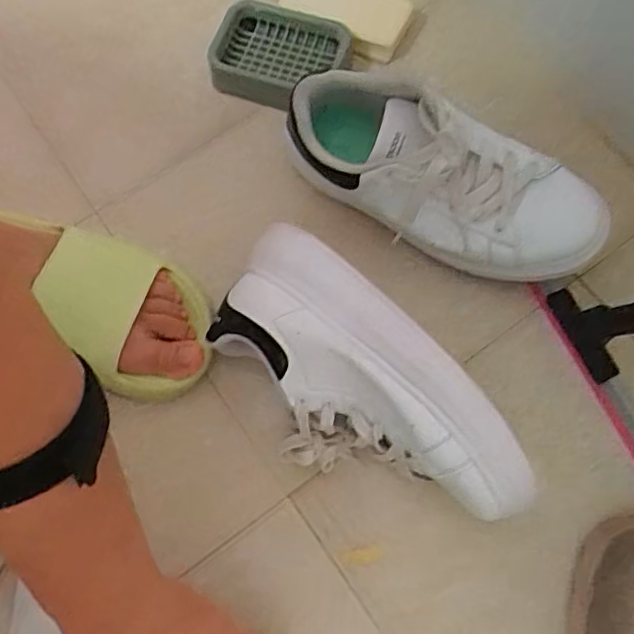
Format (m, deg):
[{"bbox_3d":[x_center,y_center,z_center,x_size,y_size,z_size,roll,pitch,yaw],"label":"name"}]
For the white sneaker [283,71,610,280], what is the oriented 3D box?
[{"bbox_3d":[0.098,-0.102,0.467,0.248,0.109,0.088,23,74,10],"label":"white sneaker"}]

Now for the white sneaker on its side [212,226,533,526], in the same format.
[{"bbox_3d":[0.025,0.056,0.419,0.110,0.103,0.251,-39,76,-12],"label":"white sneaker on its side"}]

